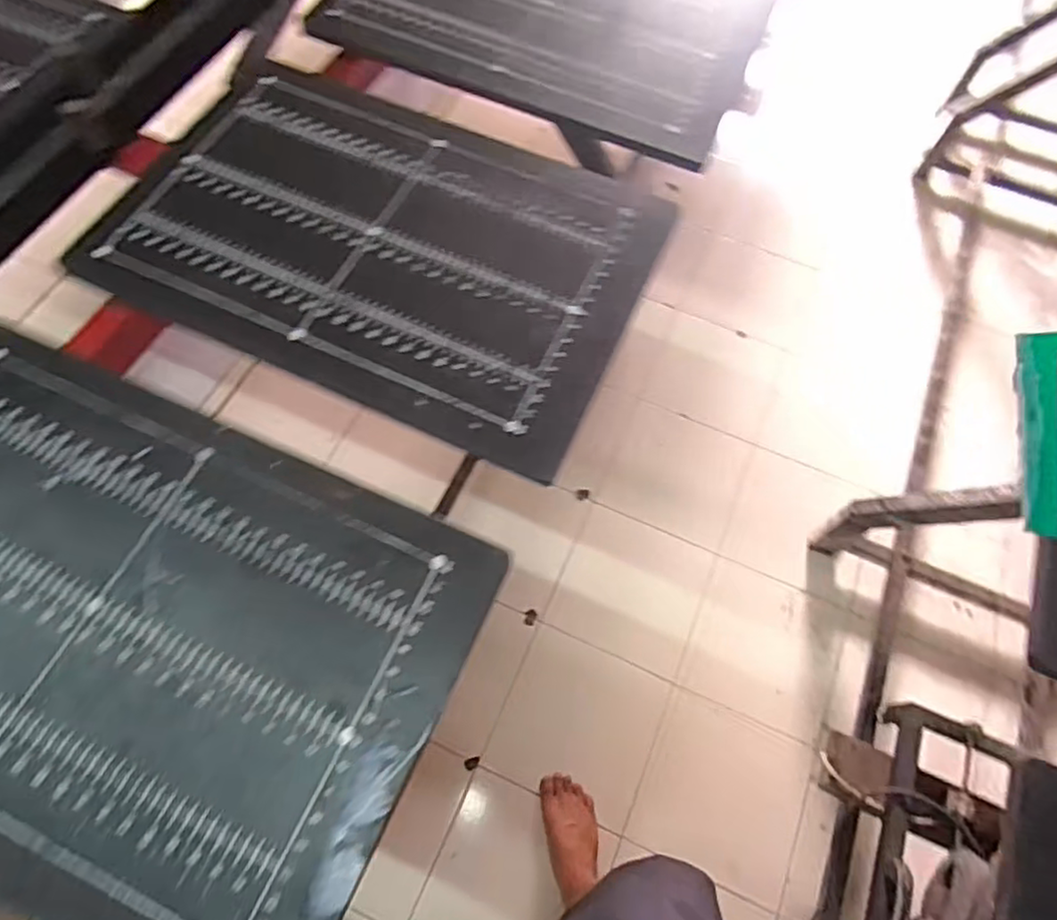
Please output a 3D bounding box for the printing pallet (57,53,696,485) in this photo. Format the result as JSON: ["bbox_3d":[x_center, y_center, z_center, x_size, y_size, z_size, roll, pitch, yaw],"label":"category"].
[{"bbox_3d":[-0.171,-0.258,0.745,0.594,0.016,0.393,23,65,8],"label":"printing pallet"}]

